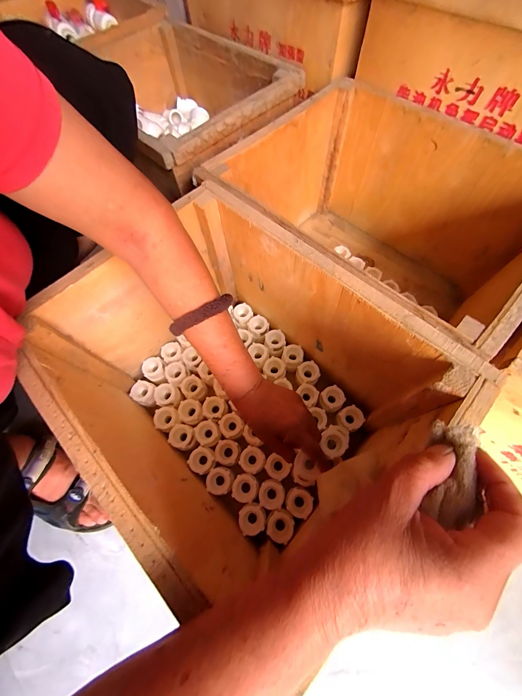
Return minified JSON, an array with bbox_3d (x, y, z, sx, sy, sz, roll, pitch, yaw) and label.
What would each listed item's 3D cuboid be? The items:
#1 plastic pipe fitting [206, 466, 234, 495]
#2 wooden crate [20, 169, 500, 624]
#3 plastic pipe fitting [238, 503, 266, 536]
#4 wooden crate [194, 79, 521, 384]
[{"bbox_3d":[-0.061,0.201,0.408,0.038,0.031,0.037,-1,66,2],"label":"plastic pipe fitting"},{"bbox_3d":[-0.027,0.044,0.365,0.387,0.234,0.316,41,74,18],"label":"wooden crate"},{"bbox_3d":[-0.012,0.245,0.386,0.037,0.019,0.038,-3,66,1],"label":"plastic pipe fitting"},{"bbox_3d":[0.179,-0.175,0.466,0.418,0.259,0.366,42,74,18],"label":"wooden crate"}]

